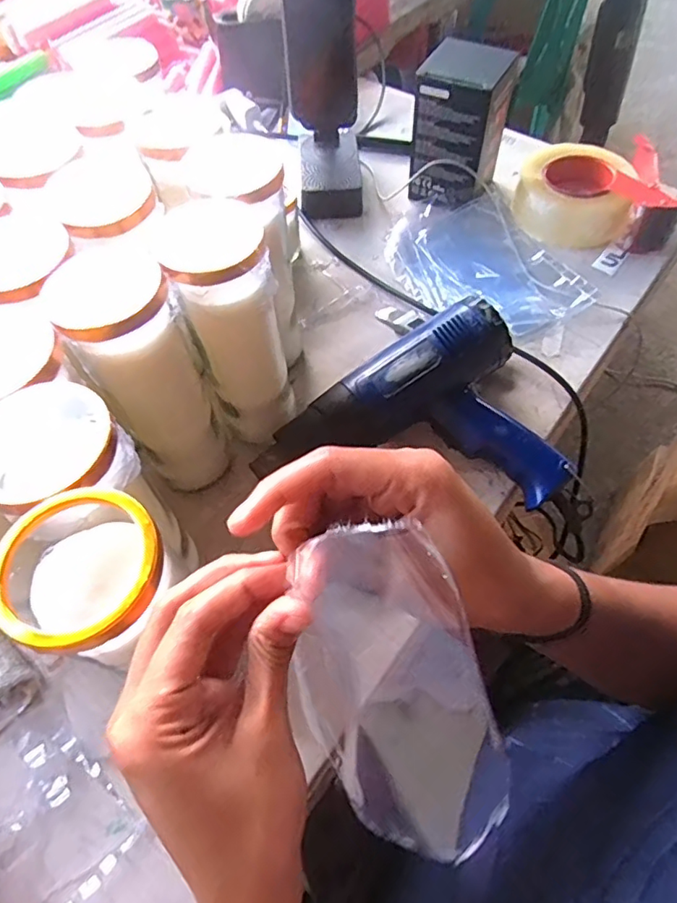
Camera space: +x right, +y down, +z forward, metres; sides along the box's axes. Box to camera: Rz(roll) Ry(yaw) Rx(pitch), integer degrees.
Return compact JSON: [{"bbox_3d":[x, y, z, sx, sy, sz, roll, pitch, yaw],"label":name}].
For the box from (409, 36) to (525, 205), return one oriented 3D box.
[{"bbox_3d":[0.140,-0.374,0.628,0.093,0.158,0.085,22,63,14],"label":"box"}]

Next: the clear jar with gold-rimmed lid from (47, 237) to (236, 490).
[{"bbox_3d":[-0.140,-0.052,0.416,0.071,0.196,0.077,-1,60,1],"label":"clear jar with gold-rimmed lid"}]

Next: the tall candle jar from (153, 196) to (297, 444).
[{"bbox_3d":[-0.080,-0.094,0.435,0.068,0.194,0.072,-1,60,1],"label":"tall candle jar"}]

